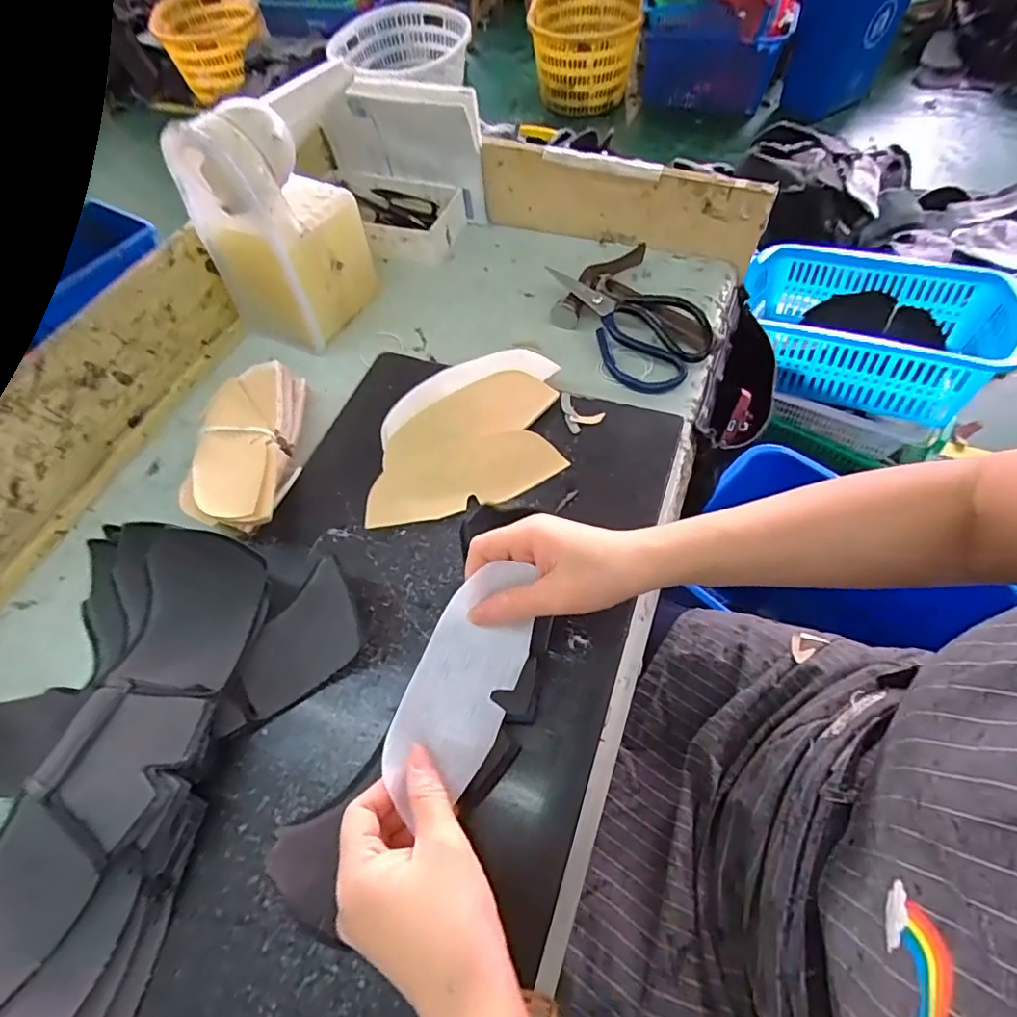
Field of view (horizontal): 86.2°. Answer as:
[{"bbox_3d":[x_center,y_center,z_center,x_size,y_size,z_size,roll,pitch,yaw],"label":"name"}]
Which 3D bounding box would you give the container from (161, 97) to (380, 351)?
[{"bbox_3d":[-0.226,-0.284,0.538,0.124,0.198,0.118,20,62,15],"label":"container"}]

